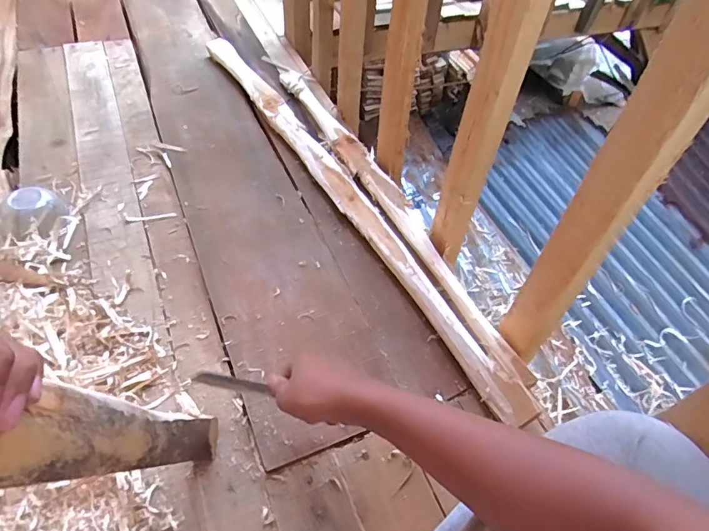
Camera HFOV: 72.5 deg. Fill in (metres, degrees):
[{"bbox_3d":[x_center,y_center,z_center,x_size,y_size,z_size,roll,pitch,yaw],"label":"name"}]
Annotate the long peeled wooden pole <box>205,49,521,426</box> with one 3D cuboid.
[{"bbox_3d":[-0.048,-0.159,0.853,0.056,0.040,0.993,-22,56,-22],"label":"long peeled wooden pole"}]

